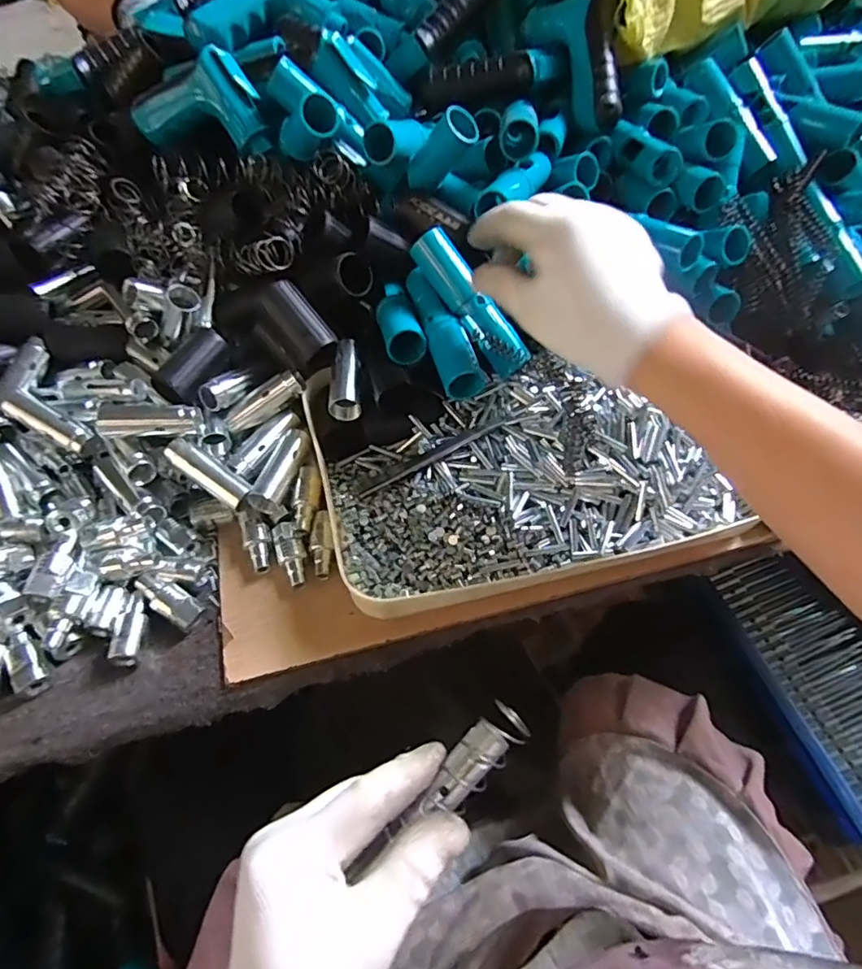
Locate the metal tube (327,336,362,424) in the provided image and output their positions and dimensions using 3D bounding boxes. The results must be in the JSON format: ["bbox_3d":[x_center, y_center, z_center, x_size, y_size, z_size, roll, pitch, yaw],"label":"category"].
[{"bbox_3d":[-0.069,-0.084,0.435,0.024,0.018,0.073,-6,54,-4],"label":"metal tube"}]

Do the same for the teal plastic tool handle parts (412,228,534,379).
[{"bbox_3d":[0.031,-0.137,0.414,0.026,0.032,0.121,-34,87,-22],"label":"teal plastic tool handle parts"}]

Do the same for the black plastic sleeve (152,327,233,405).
[{"bbox_3d":[-0.191,-0.097,0.450,0.033,0.027,0.066,29,59,19],"label":"black plastic sleeve"}]

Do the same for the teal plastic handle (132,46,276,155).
[{"bbox_3d":[-0.195,-0.325,0.466,0.138,0.062,0.044,22,57,15],"label":"teal plastic handle"}]

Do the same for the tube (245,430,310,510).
[{"bbox_3d":[-0.116,-0.010,0.427,0.024,0.018,0.072,14,55,10],"label":"tube"}]

